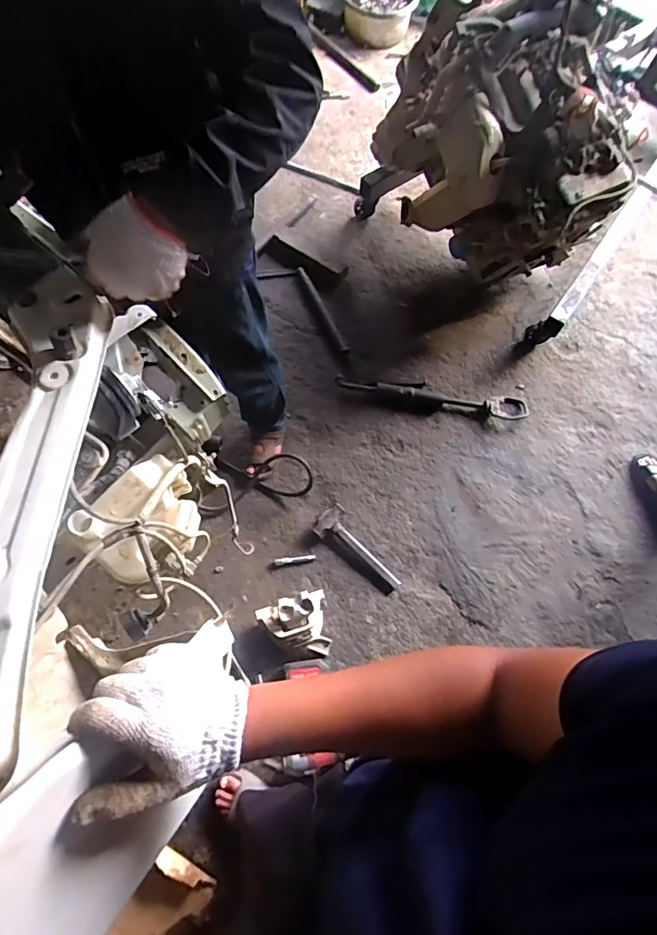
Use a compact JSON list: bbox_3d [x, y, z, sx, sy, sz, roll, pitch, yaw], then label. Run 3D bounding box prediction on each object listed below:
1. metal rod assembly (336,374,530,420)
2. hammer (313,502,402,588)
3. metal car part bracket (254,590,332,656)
[{"bbox_3d":[0.356,-0.242,1.672,0.655,0.038,0.121,11,69,2],"label":"metal rod assembly"},{"bbox_3d":[0.094,0.245,1.481,0.122,0.063,0.302,-42,76,-16],"label":"hammer"},{"bbox_3d":[-0.092,0.436,1.340,0.182,0.117,0.158,-12,70,-7],"label":"metal car part bracket"}]

